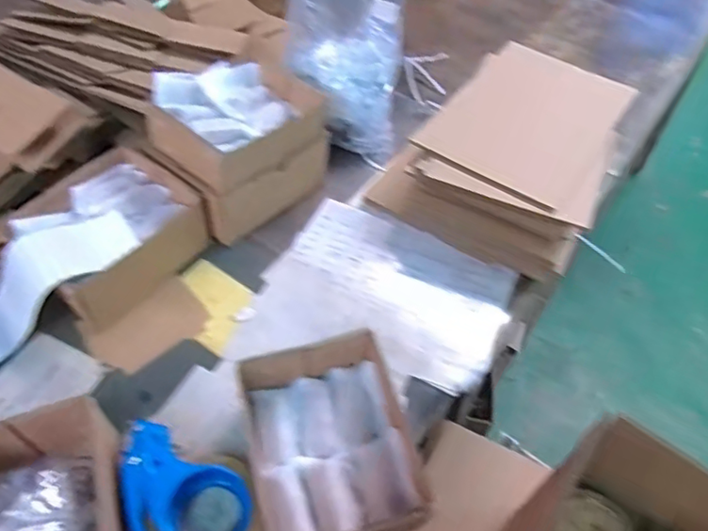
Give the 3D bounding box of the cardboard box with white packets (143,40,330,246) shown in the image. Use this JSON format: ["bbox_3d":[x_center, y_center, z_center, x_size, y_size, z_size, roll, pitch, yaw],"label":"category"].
[{"bbox_3d":[-0.155,-0.166,0.788,0.159,0.150,0.204,36,58,20],"label":"cardboard box with white packets"}]

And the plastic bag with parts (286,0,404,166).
[{"bbox_3d":[-0.003,-0.331,0.847,0.184,0.351,0.104,-6,24,-10],"label":"plastic bag with parts"}]

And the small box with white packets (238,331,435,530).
[{"bbox_3d":[-0.025,0.180,0.569,0.153,0.088,0.180,-11,55,-13],"label":"small box with white packets"}]

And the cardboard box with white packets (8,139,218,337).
[{"bbox_3d":[-0.314,-0.038,0.725,0.174,0.090,0.216,37,58,21],"label":"cardboard box with white packets"}]

